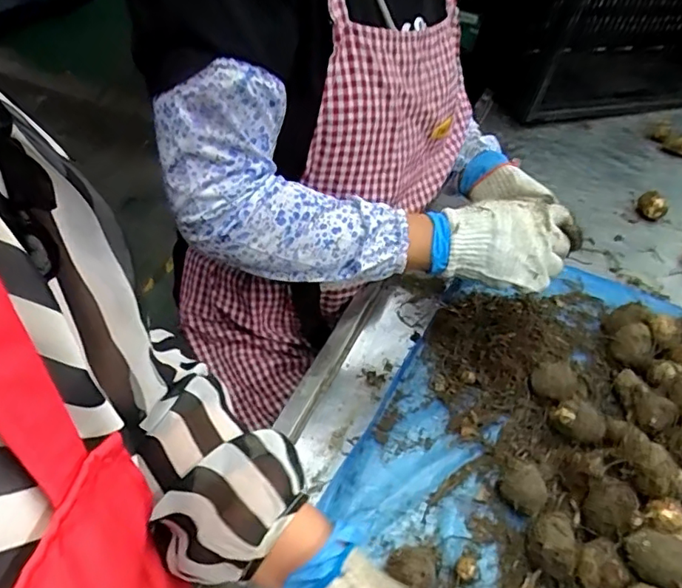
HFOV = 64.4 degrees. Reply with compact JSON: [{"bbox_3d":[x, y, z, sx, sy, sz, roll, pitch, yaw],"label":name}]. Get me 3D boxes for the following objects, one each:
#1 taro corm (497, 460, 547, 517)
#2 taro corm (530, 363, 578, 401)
[{"bbox_3d":[0.162,0.176,0.486,0.040,0.034,0.039,3,45,-3],"label":"taro corm"},{"bbox_3d":[0.223,0.092,0.569,0.042,0.032,0.042,3,45,-3],"label":"taro corm"}]

